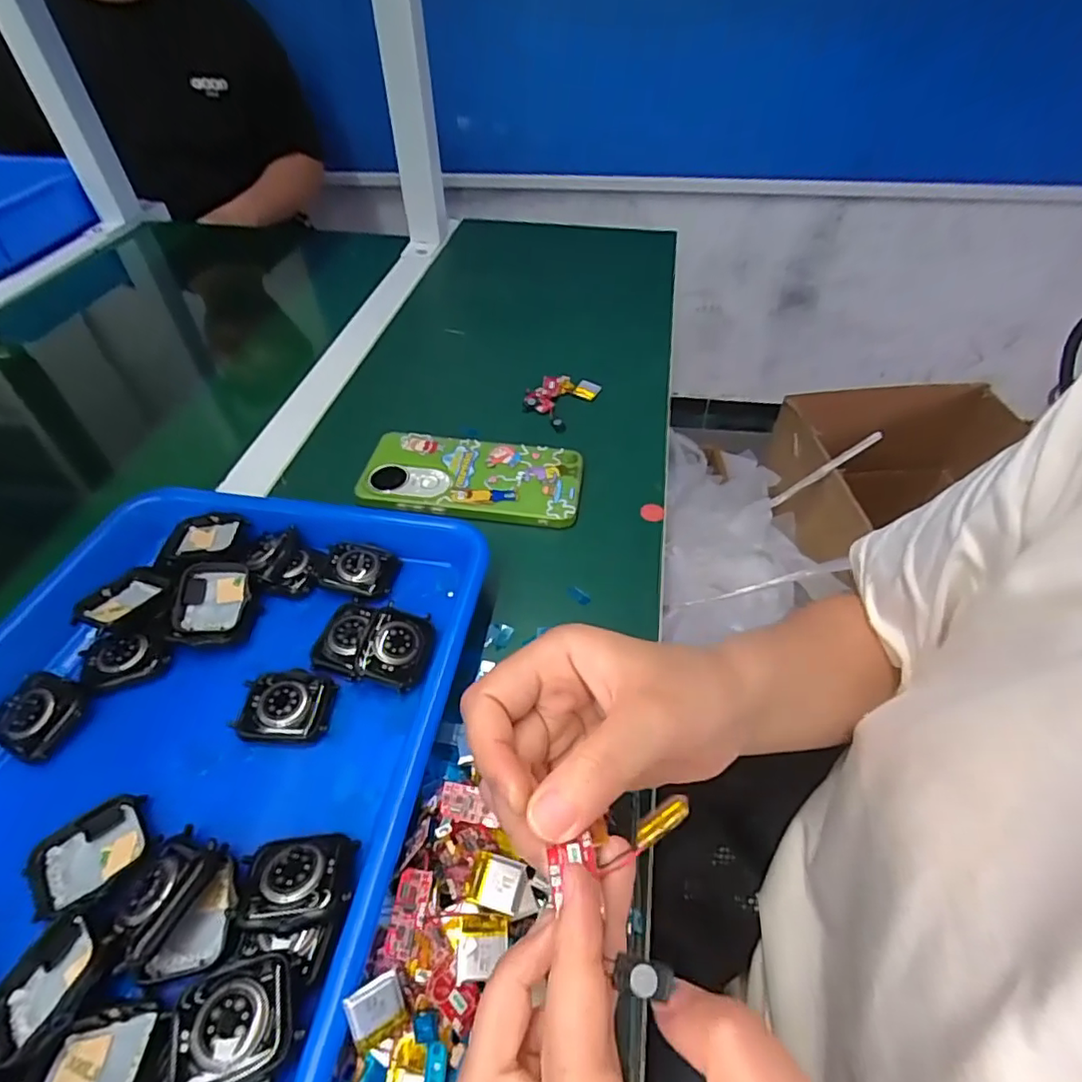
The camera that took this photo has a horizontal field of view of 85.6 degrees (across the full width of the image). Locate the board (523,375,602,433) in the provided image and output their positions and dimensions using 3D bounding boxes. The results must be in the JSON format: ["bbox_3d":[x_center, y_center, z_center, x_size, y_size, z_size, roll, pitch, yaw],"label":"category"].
[{"bbox_3d":[0.014,-0.123,0.498,0.051,0.013,0.064,26,54,23],"label":"board"}]

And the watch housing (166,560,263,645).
[{"bbox_3d":[-0.186,0.034,0.330,0.042,0.016,0.048,-9,49,-7],"label":"watch housing"}]

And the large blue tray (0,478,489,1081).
[{"bbox_3d":[-0.187,0.103,0.278,0.258,0.038,0.321,7,49,8],"label":"large blue tray"}]

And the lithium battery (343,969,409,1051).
[{"bbox_3d":[-0.057,0.164,0.204,0.019,0.004,0.018,-17,86,-29],"label":"lithium battery"}]

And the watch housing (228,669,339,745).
[{"bbox_3d":[-0.129,0.084,0.297,0.045,0.010,0.037,3,48,4],"label":"watch housing"}]

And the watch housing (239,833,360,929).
[{"bbox_3d":[-0.100,0.137,0.240,0.042,0.007,0.035,-3,29,-8],"label":"watch housing"}]

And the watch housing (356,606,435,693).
[{"bbox_3d":[-0.077,0.057,0.315,0.033,0.009,0.042,15,55,-9],"label":"watch housing"}]

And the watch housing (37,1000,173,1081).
[{"bbox_3d":[-0.152,0.179,0.200,0.042,0.016,0.034,-8,48,-6],"label":"watch housing"}]

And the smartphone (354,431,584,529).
[{"bbox_3d":[-0.050,-0.046,0.428,0.156,0.014,0.072,6,49,7],"label":"smartphone"}]

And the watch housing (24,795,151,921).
[{"bbox_3d":[-0.192,0.134,0.249,0.043,0.007,0.037,-29,54,-23],"label":"watch housing"}]

